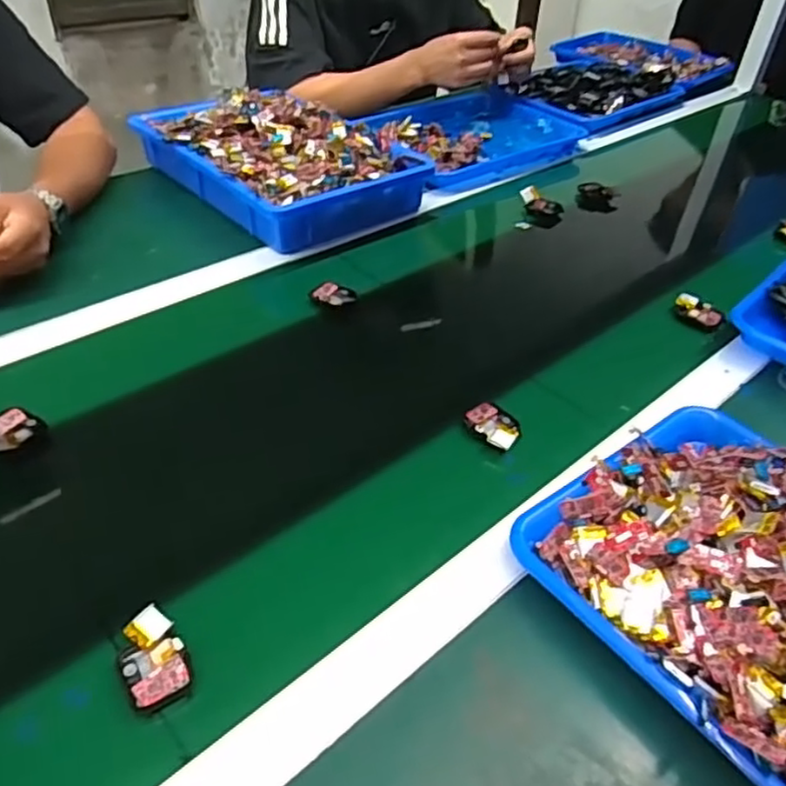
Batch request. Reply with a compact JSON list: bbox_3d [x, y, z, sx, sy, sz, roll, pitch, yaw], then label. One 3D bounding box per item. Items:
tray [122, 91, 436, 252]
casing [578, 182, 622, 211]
[{"bbox_3d":[-0.157,-0.313,0.894,0.233,0.085,0.347,-28,49,-34],"label":"tray"},{"bbox_3d":[0.286,-0.274,0.940,0.057,0.025,0.030,18,41,16],"label":"casing"}]

